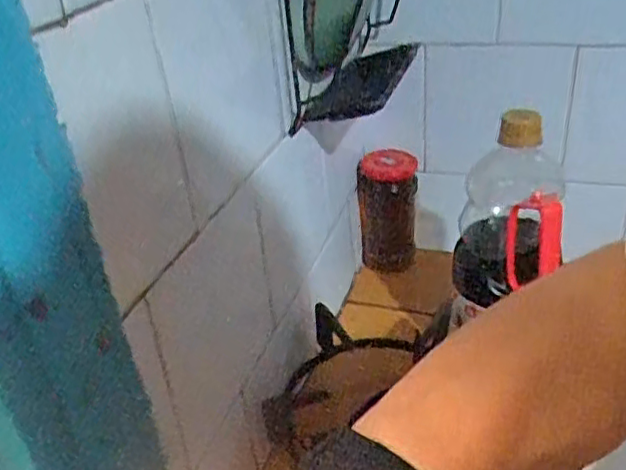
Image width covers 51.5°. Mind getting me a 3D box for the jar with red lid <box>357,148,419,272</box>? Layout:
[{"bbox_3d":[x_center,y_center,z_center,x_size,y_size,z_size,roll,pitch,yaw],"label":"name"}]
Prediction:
[{"bbox_3d":[0.089,-0.027,0.760,0.063,0.131,0.058,3,33,16],"label":"jar with red lid"}]

